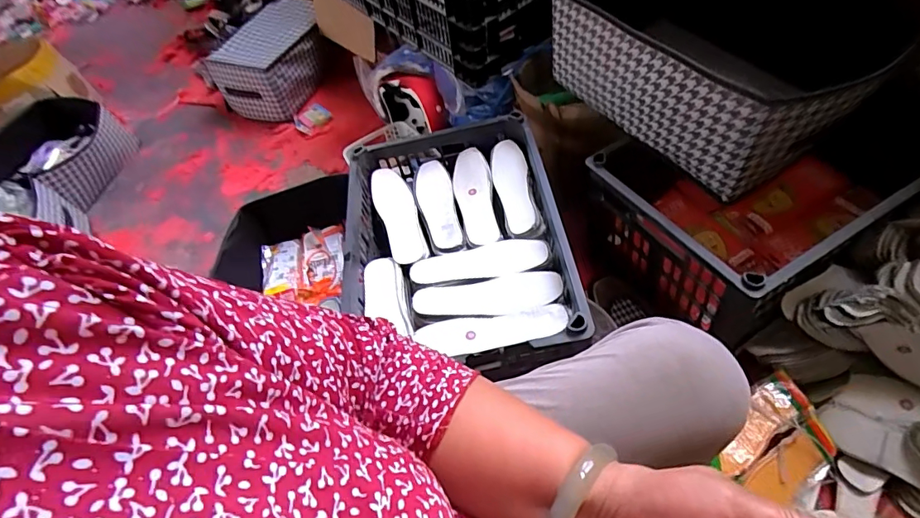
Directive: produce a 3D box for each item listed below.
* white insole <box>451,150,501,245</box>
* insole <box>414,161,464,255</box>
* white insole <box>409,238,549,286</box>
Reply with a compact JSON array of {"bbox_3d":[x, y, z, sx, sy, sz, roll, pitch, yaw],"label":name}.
[{"bbox_3d":[0.025,-0.116,0.868,0.068,0.032,0.225,-7,47,1],"label":"white insole"},{"bbox_3d":[-0.044,-0.103,0.872,0.067,0.023,0.224,-10,47,-2],"label":"insole"},{"bbox_3d":[0.029,0.007,0.778,0.220,0.008,0.069,-12,46,7],"label":"white insole"}]

